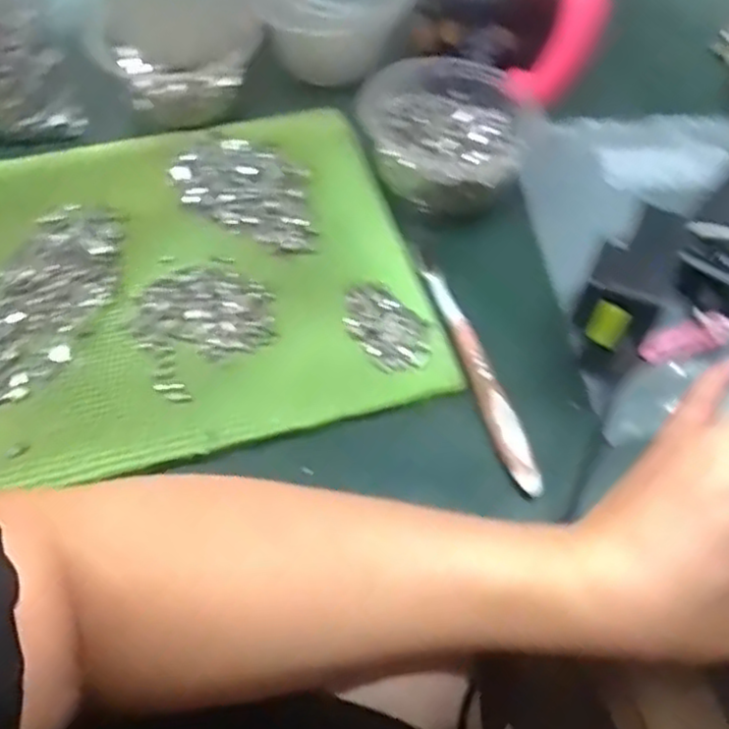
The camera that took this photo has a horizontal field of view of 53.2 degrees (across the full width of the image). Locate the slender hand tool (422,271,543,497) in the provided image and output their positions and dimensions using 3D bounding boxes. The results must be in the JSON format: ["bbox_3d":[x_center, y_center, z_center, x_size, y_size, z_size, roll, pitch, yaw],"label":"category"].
[{"bbox_3d":[0.064,0.002,0.410,0.015,0.006,0.154,-12,57,-10],"label":"slender hand tool"}]

